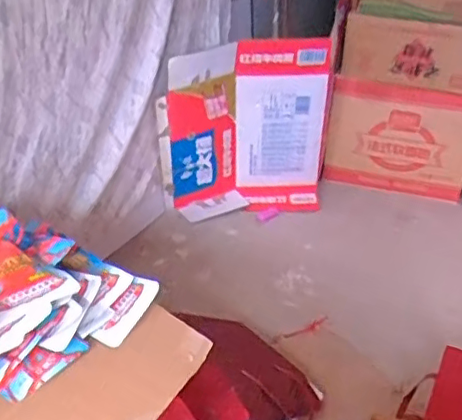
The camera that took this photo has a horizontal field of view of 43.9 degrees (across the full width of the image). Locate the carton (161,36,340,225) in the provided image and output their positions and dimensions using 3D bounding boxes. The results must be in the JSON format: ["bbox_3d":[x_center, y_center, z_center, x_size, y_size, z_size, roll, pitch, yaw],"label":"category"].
[{"bbox_3d":[0.054,-0.233,1.700,0.495,0.548,0.164,2,29,-2],"label":"carton"}]

